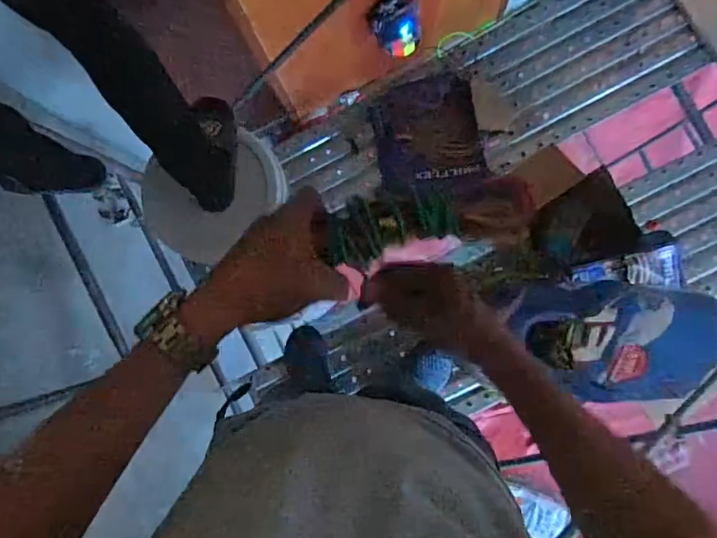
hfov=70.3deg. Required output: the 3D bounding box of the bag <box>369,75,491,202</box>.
[{"bbox_3d":[0.192,-0.352,1.398,0.290,0.141,0.292,-13,87,3],"label":"bag"}]

